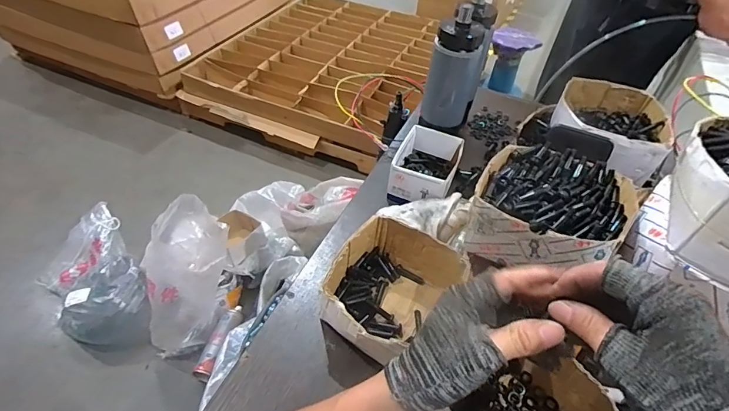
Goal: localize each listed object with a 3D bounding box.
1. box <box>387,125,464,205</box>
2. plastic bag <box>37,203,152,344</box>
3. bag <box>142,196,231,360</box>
[{"bbox_3d":[0.096,-0.057,0.652,0.086,0.070,0.127,20,48,16],"label":"box"},{"bbox_3d":[-0.724,0.197,1.084,0.239,0.210,0.346,-25,52,-25],"label":"plastic bag"},{"bbox_3d":[-0.448,0.162,1.085,0.193,0.275,0.326,-1,46,-4],"label":"bag"}]

